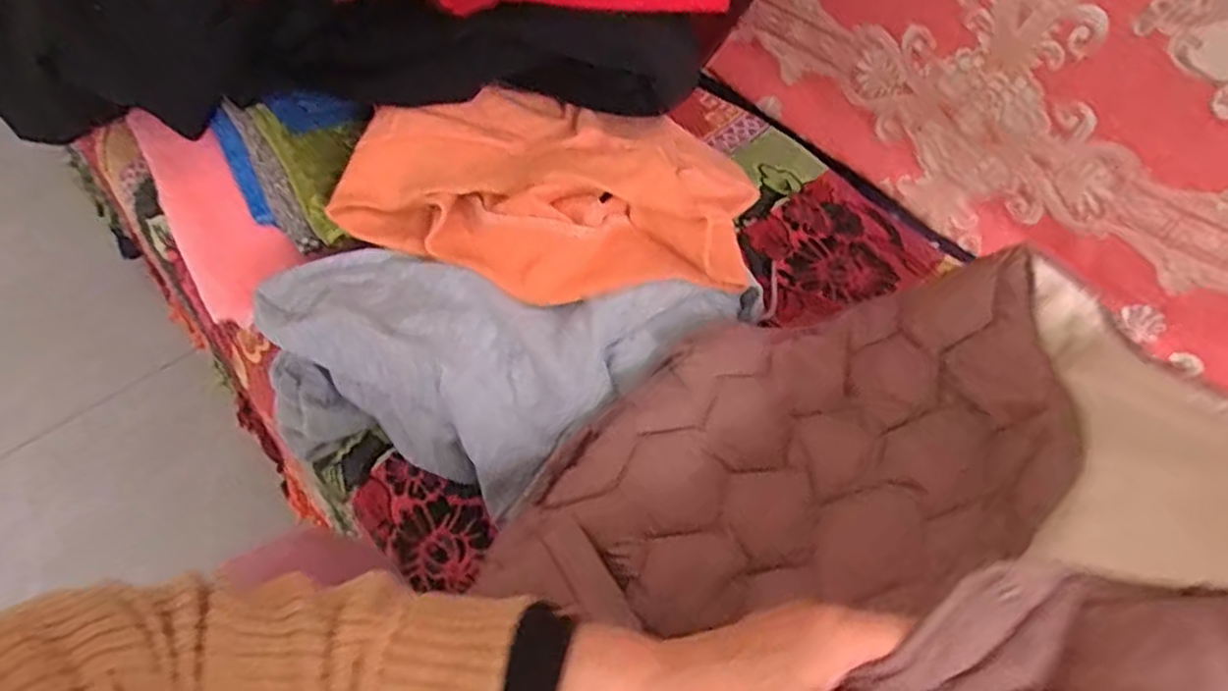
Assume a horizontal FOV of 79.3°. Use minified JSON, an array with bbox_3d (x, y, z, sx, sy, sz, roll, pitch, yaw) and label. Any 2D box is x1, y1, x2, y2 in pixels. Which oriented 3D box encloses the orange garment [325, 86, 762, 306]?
[{"bbox_3d":[-0.052,-0.110,0.522,0.296,0.054,0.163,-4,55,-4],"label":"orange garment"}]

